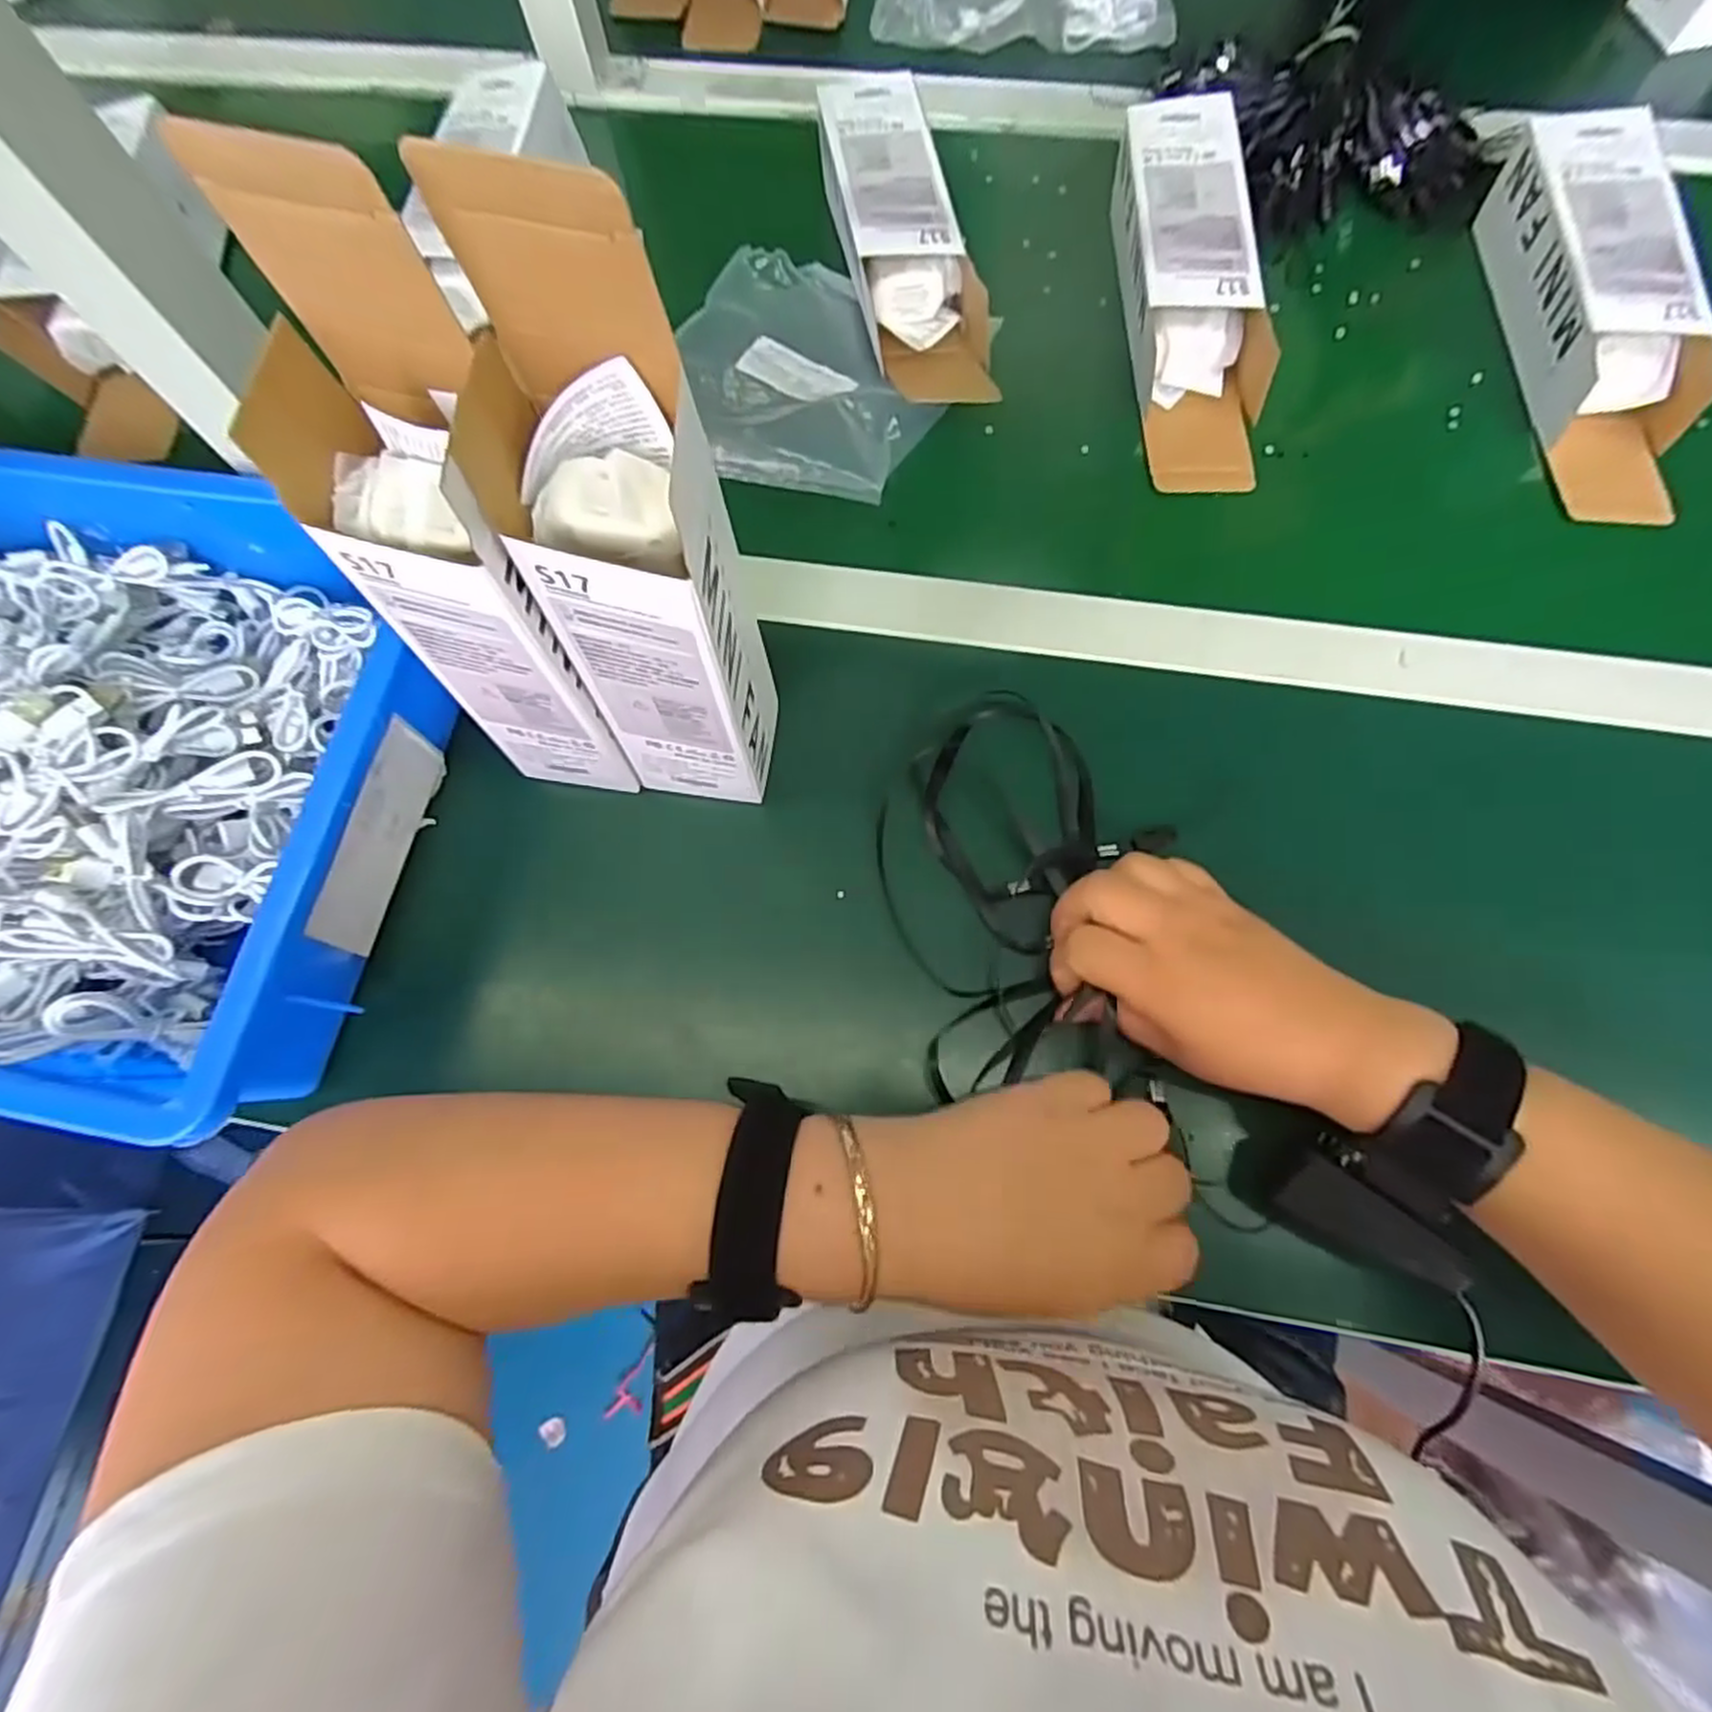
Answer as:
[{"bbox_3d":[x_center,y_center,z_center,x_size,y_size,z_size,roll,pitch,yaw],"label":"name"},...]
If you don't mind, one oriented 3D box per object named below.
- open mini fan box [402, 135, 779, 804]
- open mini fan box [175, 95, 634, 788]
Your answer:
[{"bbox_3d":[-0.075,-0.098,0.287,0.069,0.239,0.078,5,73,4],"label":"open mini fan box"},{"bbox_3d":[-0.139,-0.107,0.278,0.066,0.226,0.071,3,73,3],"label":"open mini fan box"}]

